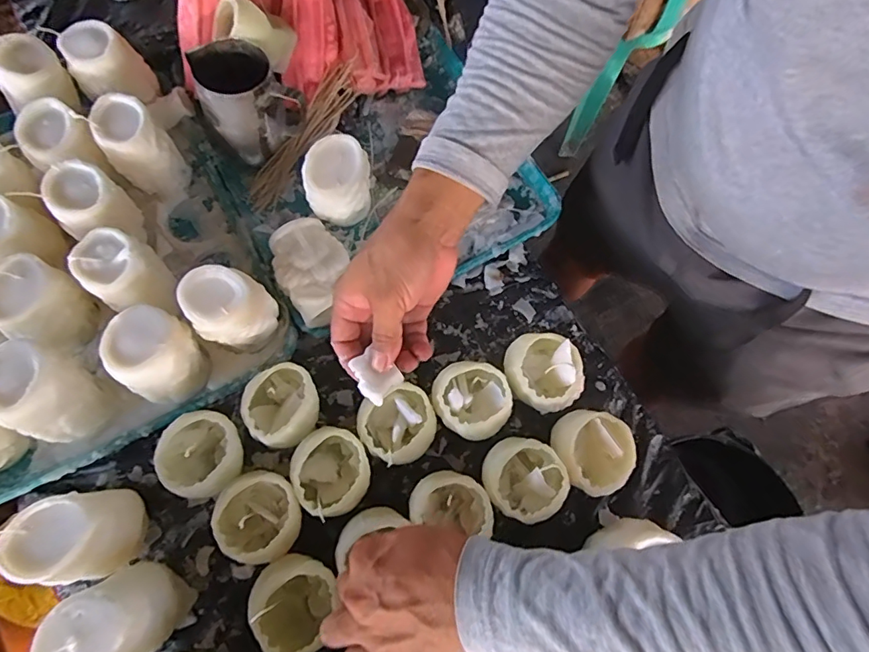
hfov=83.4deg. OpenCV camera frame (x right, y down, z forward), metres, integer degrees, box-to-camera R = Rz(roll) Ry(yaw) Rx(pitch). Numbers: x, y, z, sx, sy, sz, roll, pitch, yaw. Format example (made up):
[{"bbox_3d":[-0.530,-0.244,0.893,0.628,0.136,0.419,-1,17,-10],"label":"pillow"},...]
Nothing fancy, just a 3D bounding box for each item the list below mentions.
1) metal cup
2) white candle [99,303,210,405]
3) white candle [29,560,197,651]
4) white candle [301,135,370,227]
[{"bbox_3d":[-0.209,-0.260,0.559,0.099,0.094,0.083,-20,72,-9],"label":"metal cup"},{"bbox_3d":[-0.258,0.031,0.467,0.064,0.099,0.070,1,70,-2],"label":"white candle"},{"bbox_3d":[-0.247,0.234,0.392,0.072,0.114,0.070,-30,74,-12],"label":"white candle"},{"bbox_3d":[-0.104,-0.153,0.523,0.068,0.068,0.061,-15,72,-7],"label":"white candle"}]

